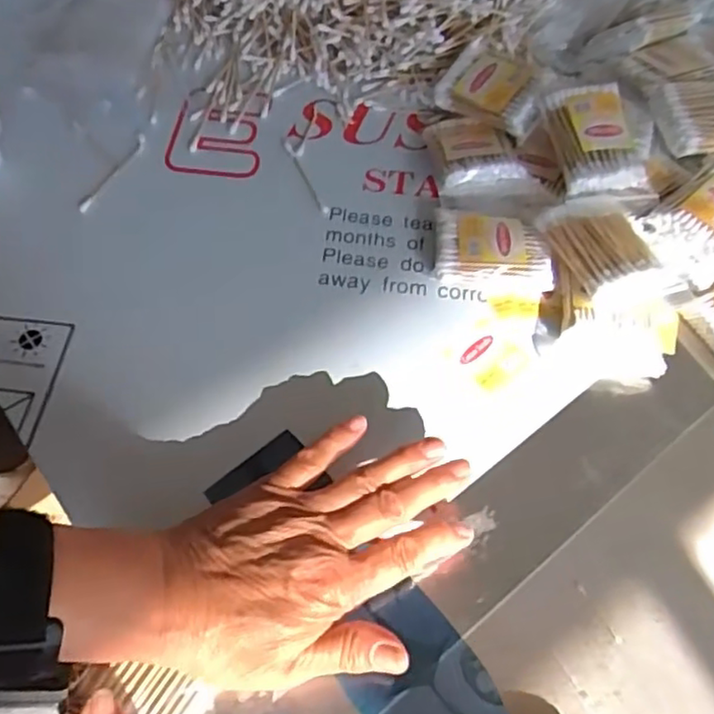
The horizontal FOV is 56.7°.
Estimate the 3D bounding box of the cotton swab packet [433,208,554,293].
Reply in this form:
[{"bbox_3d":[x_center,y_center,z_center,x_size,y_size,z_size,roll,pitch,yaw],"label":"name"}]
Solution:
[{"bbox_3d":[0.091,-0.070,0.444,0.077,0.021,0.051,8,62,1],"label":"cotton swab packet"}]

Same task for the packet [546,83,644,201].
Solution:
[{"bbox_3d":[0.161,-0.147,0.450,0.056,0.027,0.075,-8,60,-8],"label":"packet"}]

